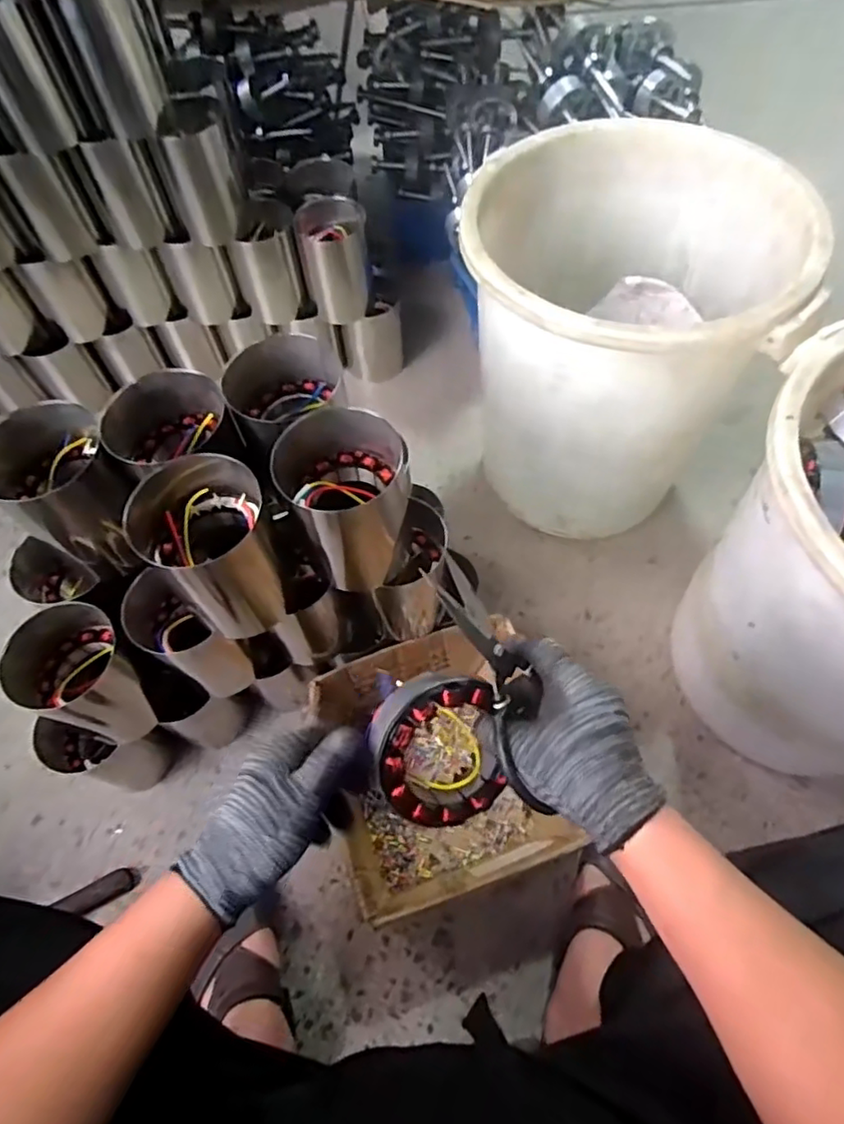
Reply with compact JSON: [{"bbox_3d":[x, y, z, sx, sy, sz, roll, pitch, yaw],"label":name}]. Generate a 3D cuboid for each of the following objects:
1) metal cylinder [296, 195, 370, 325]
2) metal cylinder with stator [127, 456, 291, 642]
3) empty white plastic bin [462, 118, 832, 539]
[{"bbox_3d":[-0.151,-0.542,1.102,0.117,0.165,0.129,-11,61,-3],"label":"metal cylinder"},{"bbox_3d":[-0.202,-0.009,0.639,0.112,0.183,0.106,-24,63,-10],"label":"metal cylinder with stator"},{"bbox_3d":[0.261,-0.293,0.909,0.393,0.433,0.385,13,63,10],"label":"empty white plastic bin"}]

